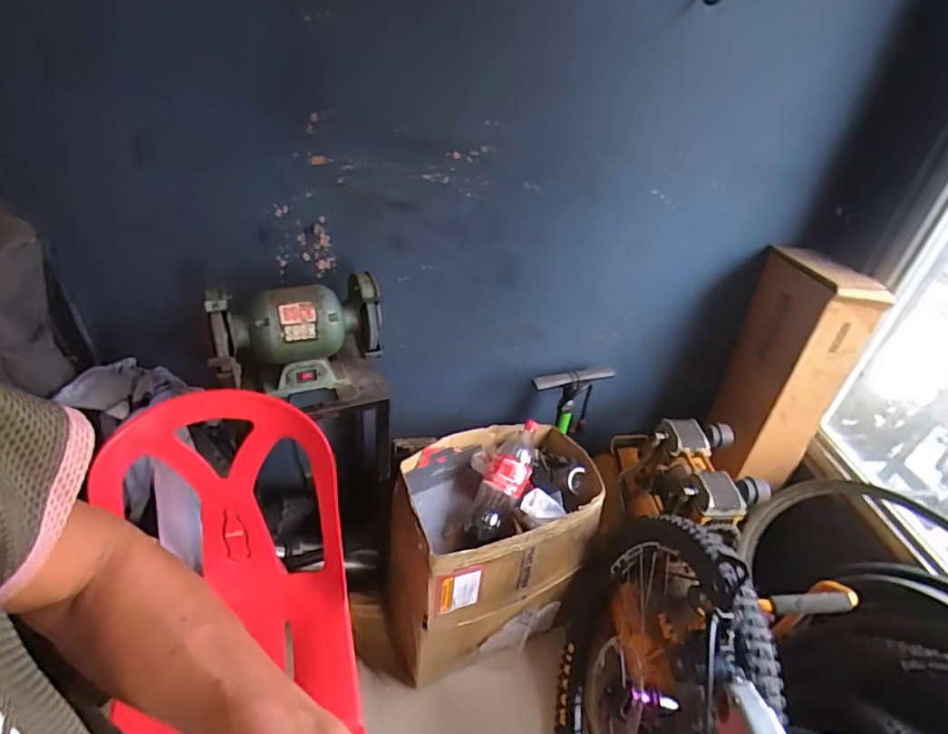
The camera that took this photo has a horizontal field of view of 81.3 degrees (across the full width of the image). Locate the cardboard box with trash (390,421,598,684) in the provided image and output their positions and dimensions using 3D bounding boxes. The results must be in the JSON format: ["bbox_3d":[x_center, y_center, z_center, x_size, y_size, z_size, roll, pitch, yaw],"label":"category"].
[{"bbox_3d":[0.047,0.441,1.385,0.457,0.456,0.353,-11,41,-21],"label":"cardboard box with trash"}]

